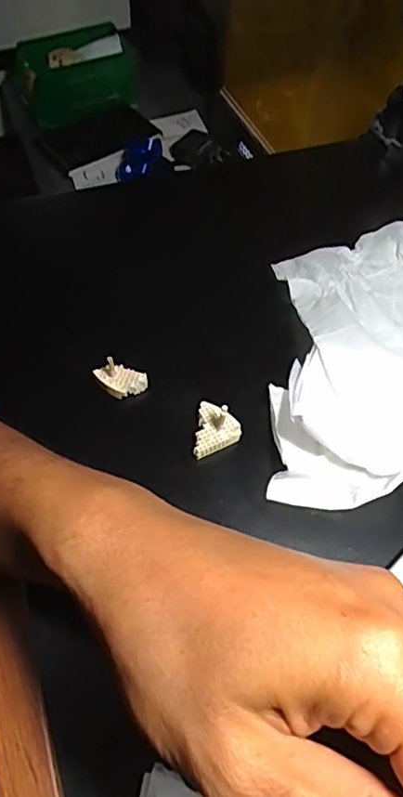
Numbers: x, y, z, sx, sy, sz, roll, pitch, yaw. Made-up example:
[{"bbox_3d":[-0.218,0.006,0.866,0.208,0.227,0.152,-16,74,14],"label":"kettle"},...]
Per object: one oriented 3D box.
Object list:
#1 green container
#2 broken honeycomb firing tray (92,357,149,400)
[{"bbox_3d":[-0.182,-0.475,0.787,0.163,0.086,0.103,-26,62,-16],"label":"green container"},{"bbox_3d":[-0.048,-0.013,0.318,0.030,0.022,0.018,-7,58,-5],"label":"broken honeycomb firing tray"}]

